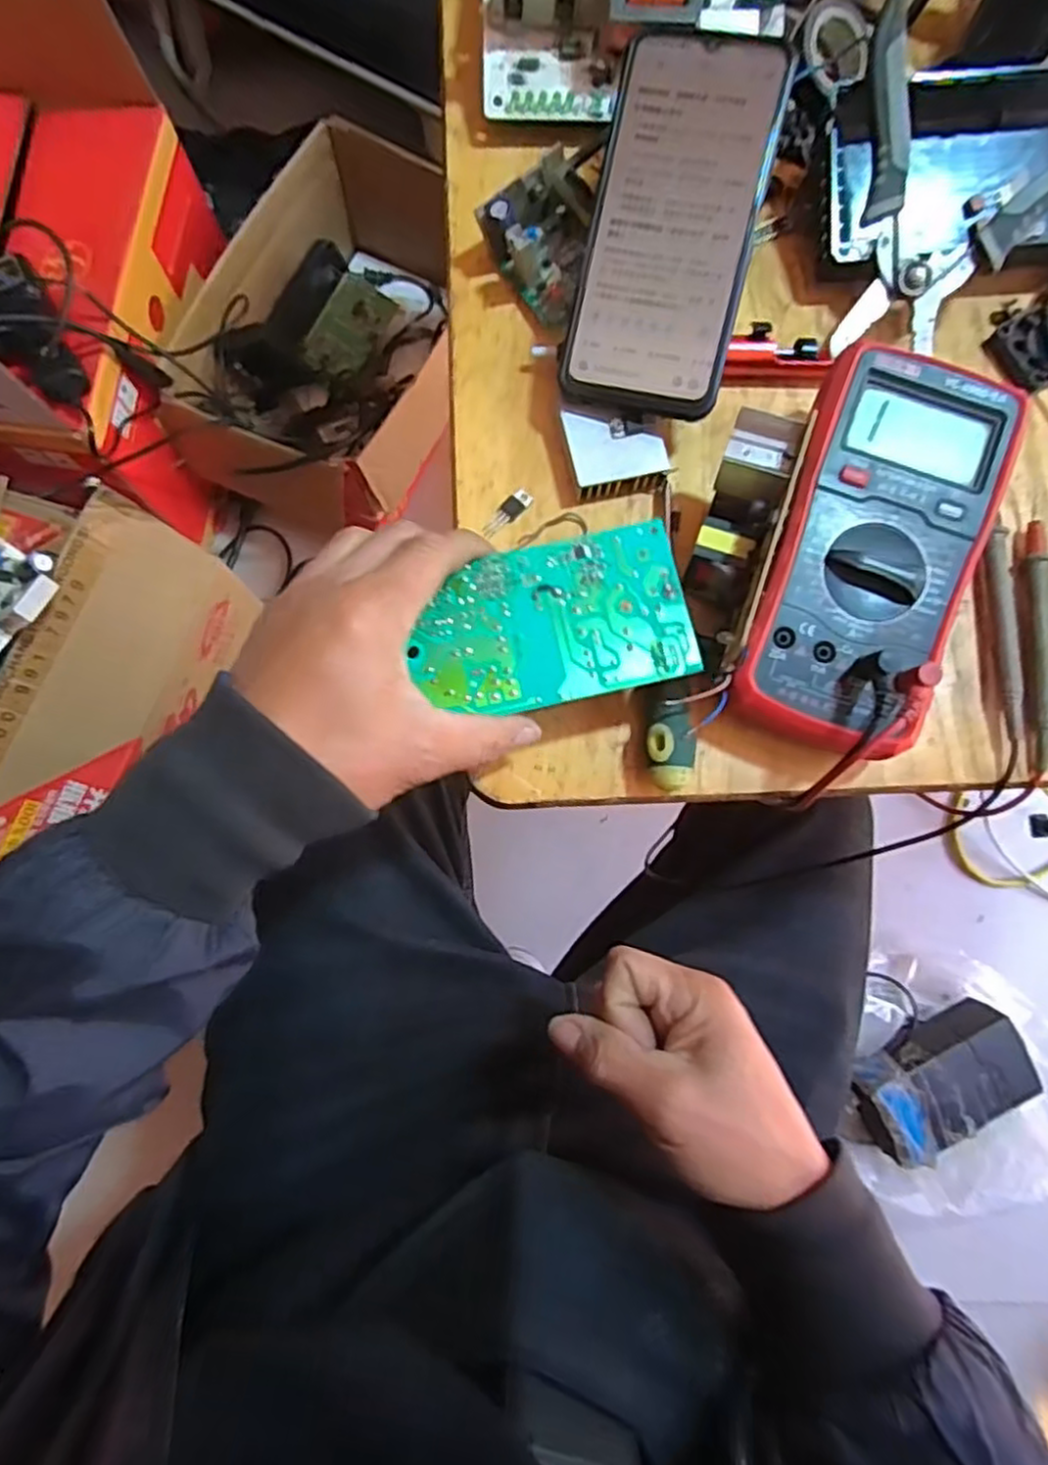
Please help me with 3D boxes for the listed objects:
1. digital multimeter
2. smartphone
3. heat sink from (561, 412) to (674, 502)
[{"bbox_3d":[0.158,-0.082,0.332,0.091,0.050,0.181,20,80,3],"label":"digital multimeter"},{"bbox_3d":[0.070,-0.239,0.340,0.077,0.007,0.161,14,99,8],"label":"smartphone"},{"bbox_3d":[0.046,-0.143,0.366,0.047,0.016,0.039,-10,80,-3],"label":"heat sink"}]

